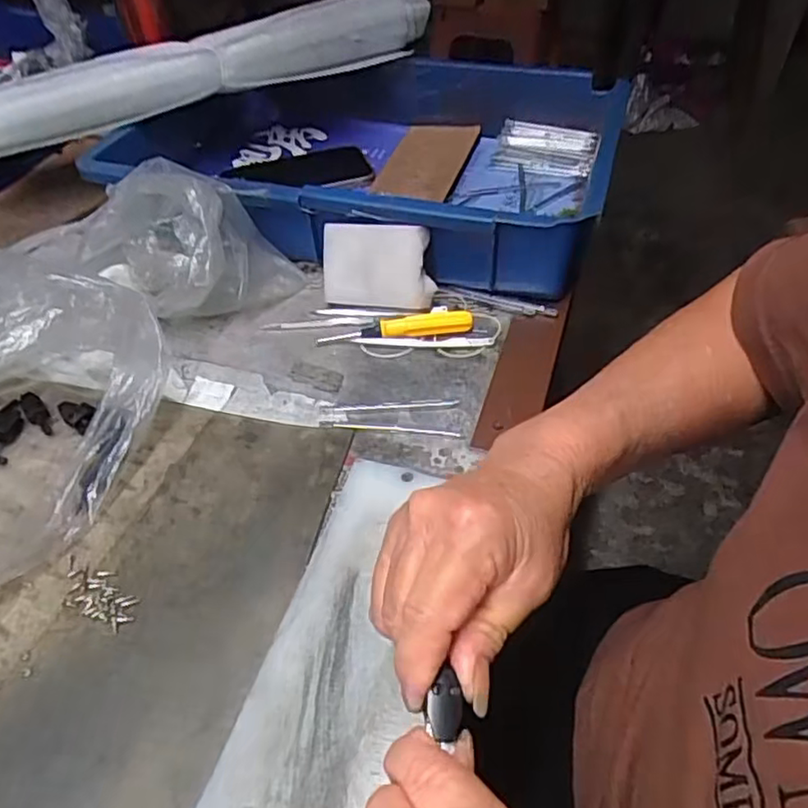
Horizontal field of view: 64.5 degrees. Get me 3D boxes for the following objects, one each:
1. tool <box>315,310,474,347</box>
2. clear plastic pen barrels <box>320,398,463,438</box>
[{"bbox_3d":[-0.007,-0.058,0.481,0.116,0.016,0.021,-4,46,-3],"label":"tool"},{"bbox_3d":[-0.009,0.008,0.433,0.094,0.004,0.034,0,46,2],"label":"clear plastic pen barrels"}]

